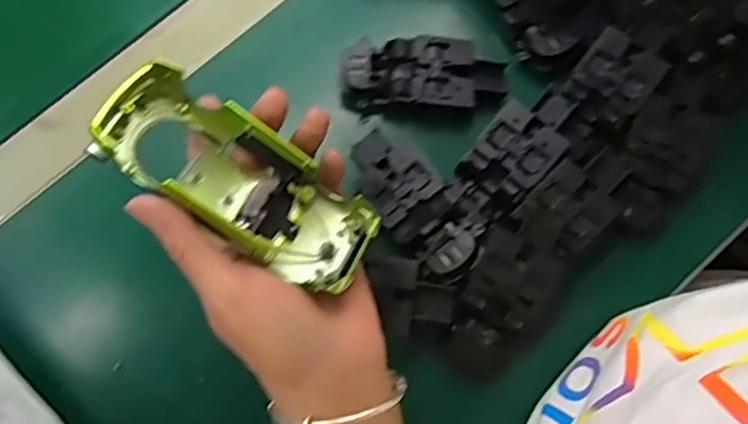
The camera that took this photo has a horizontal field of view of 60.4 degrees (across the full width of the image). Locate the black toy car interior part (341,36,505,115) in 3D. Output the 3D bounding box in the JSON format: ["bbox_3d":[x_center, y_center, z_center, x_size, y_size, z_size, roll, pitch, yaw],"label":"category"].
[{"bbox_3d":[0.031,-0.084,0.392,0.100,0.019,0.044,1,79,-1],"label":"black toy car interior part"}]

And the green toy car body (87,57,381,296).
[{"bbox_3d":[-0.064,-0.014,0.308,0.131,0.036,0.051,35,80,-10],"label":"green toy car body"}]

